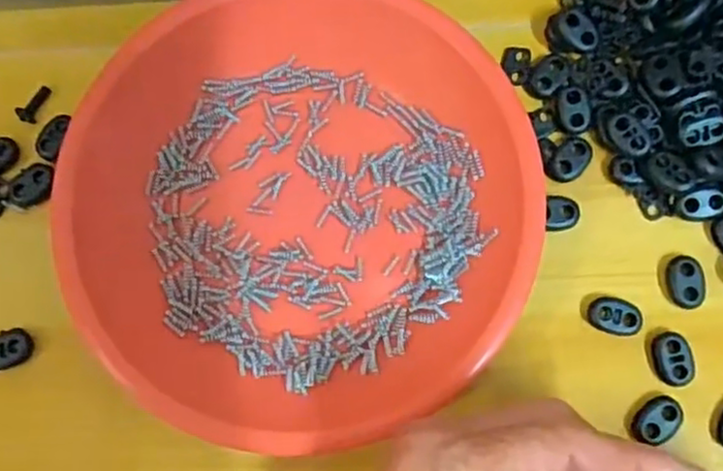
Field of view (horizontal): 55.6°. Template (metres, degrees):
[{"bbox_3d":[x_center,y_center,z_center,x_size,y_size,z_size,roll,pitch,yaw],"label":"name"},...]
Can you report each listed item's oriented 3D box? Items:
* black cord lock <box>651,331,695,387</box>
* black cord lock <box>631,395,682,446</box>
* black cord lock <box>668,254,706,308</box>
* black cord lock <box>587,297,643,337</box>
[{"bbox_3d":[0.129,0.051,0.284,0.015,0.005,0.021,-11,81,-2],"label":"black cord lock"},{"bbox_3d":[0.121,0.075,0.280,0.021,0.006,0.014,-43,83,-6],"label":"black cord lock"},{"bbox_3d":[0.138,0.020,0.289,0.015,0.005,0.022,-4,81,-1],"label":"black cord lock"},{"bbox_3d":[0.106,0.034,0.289,0.022,0.006,0.015,10,81,2],"label":"black cord lock"}]

